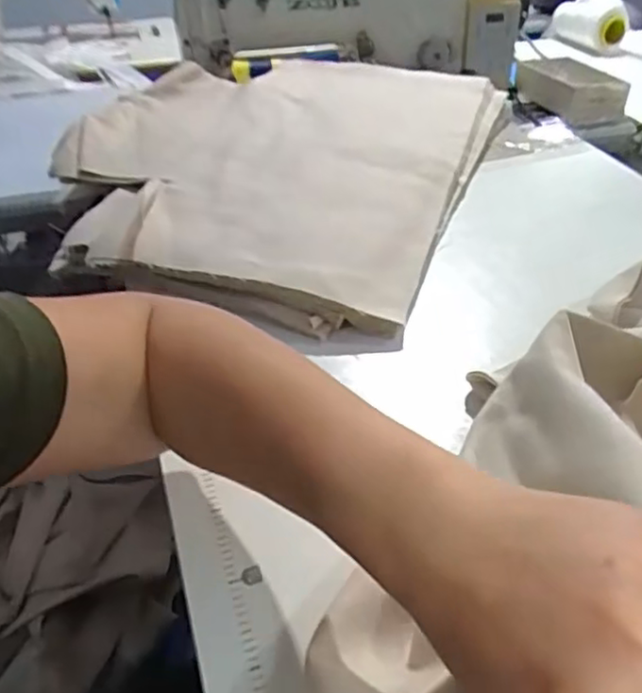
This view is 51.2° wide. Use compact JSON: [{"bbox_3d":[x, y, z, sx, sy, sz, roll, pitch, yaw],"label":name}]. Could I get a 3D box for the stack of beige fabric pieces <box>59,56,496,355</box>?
[{"bbox_3d":[-0.050,-0.194,0.695,0.396,0.071,0.459,12,39,18],"label":"stack of beige fabric pieces"}]

